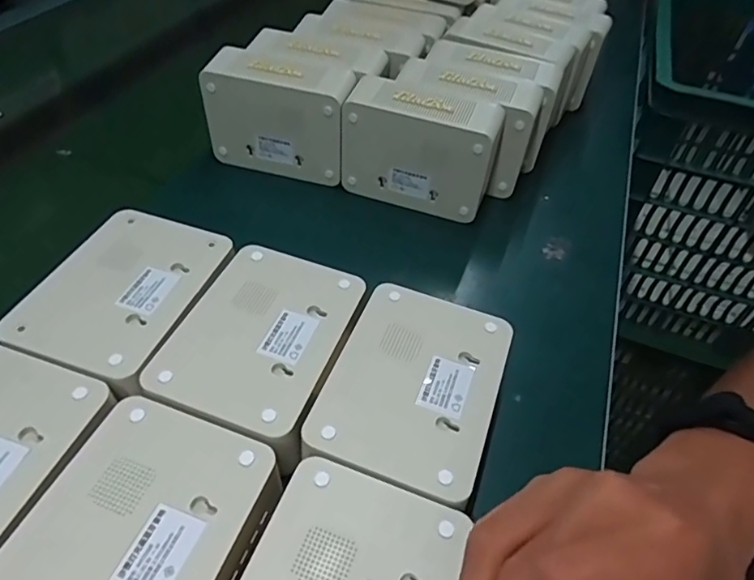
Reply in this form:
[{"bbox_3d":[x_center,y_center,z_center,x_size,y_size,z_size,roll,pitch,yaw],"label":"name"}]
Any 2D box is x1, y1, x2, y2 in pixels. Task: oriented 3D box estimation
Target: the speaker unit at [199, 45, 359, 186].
[{"bbox_3d":[-0.098,-0.174,0.544,0.140,0.103,0.054,11,48,4],"label":"speaker unit"}]

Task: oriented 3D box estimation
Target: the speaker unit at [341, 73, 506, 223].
[{"bbox_3d":[0.042,-0.135,0.521,0.142,0.104,0.054,19,49,11],"label":"speaker unit"}]

